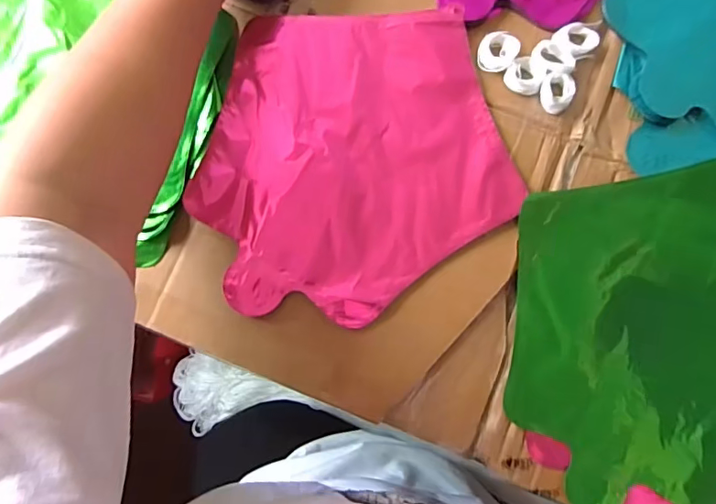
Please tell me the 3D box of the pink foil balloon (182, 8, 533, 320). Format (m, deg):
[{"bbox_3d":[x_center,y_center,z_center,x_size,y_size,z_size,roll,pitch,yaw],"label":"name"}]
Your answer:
[{"bbox_3d":[-0.008,-0.071,0.381,0.224,0.010,0.223,-19,83,-3],"label":"pink foil balloon"}]

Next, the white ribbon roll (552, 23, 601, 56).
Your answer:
[{"bbox_3d":[0.168,-0.164,0.393,0.031,0.007,0.030,0,81,-1],"label":"white ribbon roll"}]

